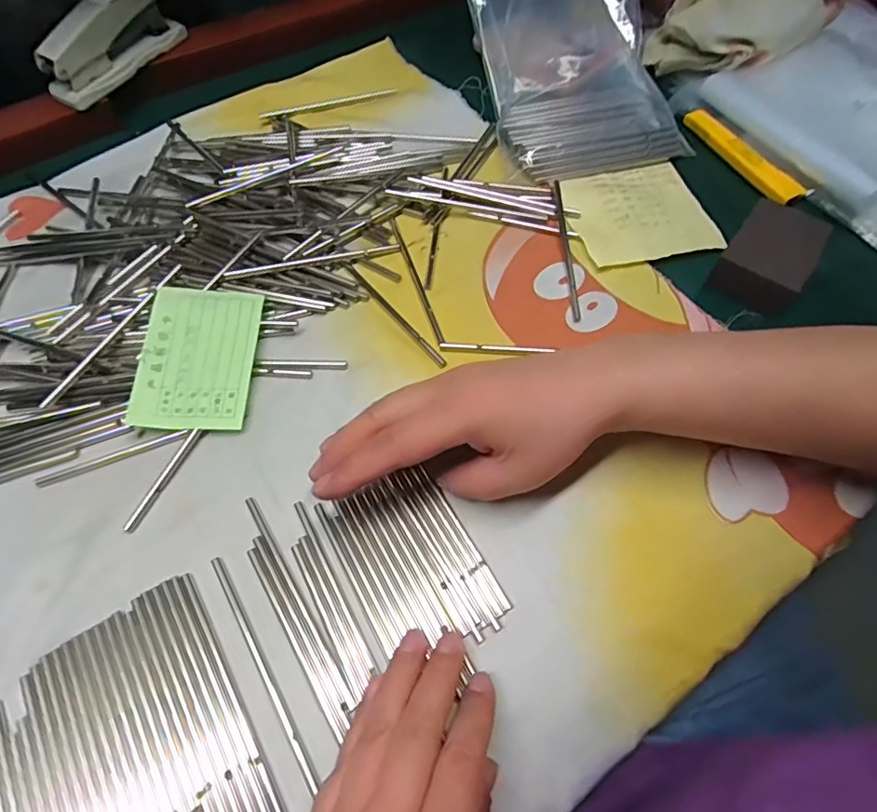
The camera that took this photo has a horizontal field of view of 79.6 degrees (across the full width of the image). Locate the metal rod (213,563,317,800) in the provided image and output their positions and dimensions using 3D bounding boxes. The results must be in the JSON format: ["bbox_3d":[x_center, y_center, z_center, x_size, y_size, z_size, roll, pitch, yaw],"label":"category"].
[{"bbox_3d":[-0.086,0.125,0.254,0.005,0.004,0.118,-29,66,-15],"label":"metal rod"}]

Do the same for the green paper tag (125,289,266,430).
[{"bbox_3d":[-0.147,-0.030,0.323,0.066,0.004,0.091,3,69,-6],"label":"green paper tag"}]

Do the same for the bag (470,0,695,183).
[{"bbox_3d":[0.104,-0.299,0.429,0.143,0.048,0.236,-14,87,-2],"label":"bag"}]

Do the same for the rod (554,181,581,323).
[{"bbox_3d":[0.090,-0.112,0.370,0.008,0.009,0.117,0,62,0],"label":"rod"}]

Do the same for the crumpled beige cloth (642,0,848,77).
[{"bbox_3d":[0.258,-0.327,0.444,0.126,0.059,0.111,30,66,15],"label":"crumpled beige cloth"}]

